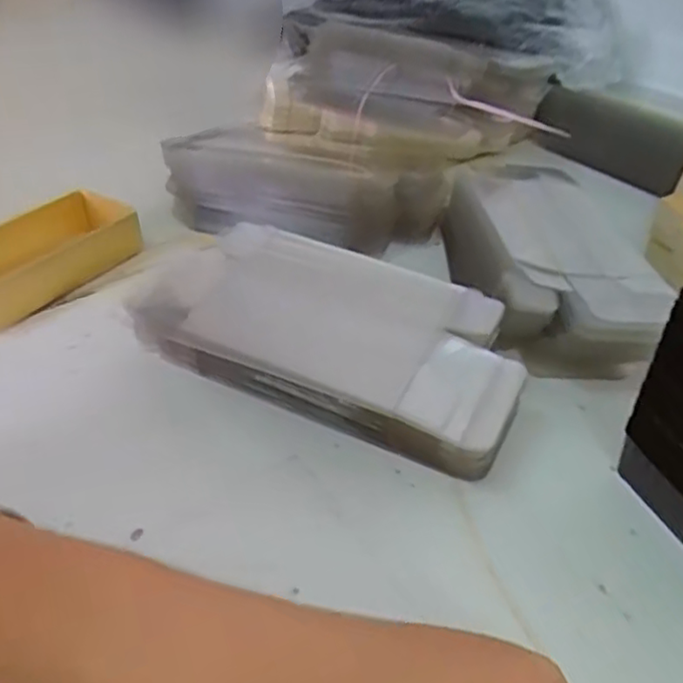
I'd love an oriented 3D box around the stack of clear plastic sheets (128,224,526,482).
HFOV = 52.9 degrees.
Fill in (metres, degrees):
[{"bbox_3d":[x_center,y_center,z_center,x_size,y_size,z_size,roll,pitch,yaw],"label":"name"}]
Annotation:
[{"bbox_3d":[-0.014,0.001,0.354,0.209,0.051,0.100,19,43,22],"label":"stack of clear plastic sheets"}]

